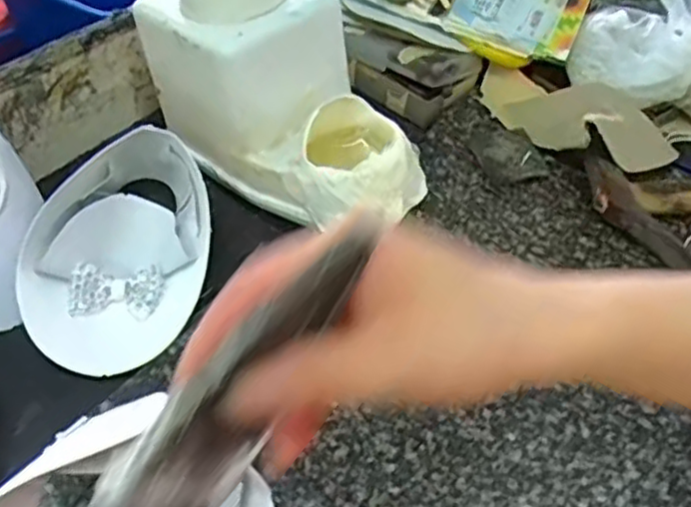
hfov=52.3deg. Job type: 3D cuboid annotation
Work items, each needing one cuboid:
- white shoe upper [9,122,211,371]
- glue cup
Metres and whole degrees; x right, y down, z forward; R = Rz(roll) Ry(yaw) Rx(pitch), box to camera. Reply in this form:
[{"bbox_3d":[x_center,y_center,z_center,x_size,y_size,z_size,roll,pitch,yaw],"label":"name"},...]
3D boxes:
[{"bbox_3d":[-0.145,-0.010,0.468,0.111,0.046,0.176,6,48,3],"label":"white shoe upper"},{"bbox_3d":[0.008,-0.060,0.493,0.097,0.057,0.095,7,48,4],"label":"glue cup"}]

